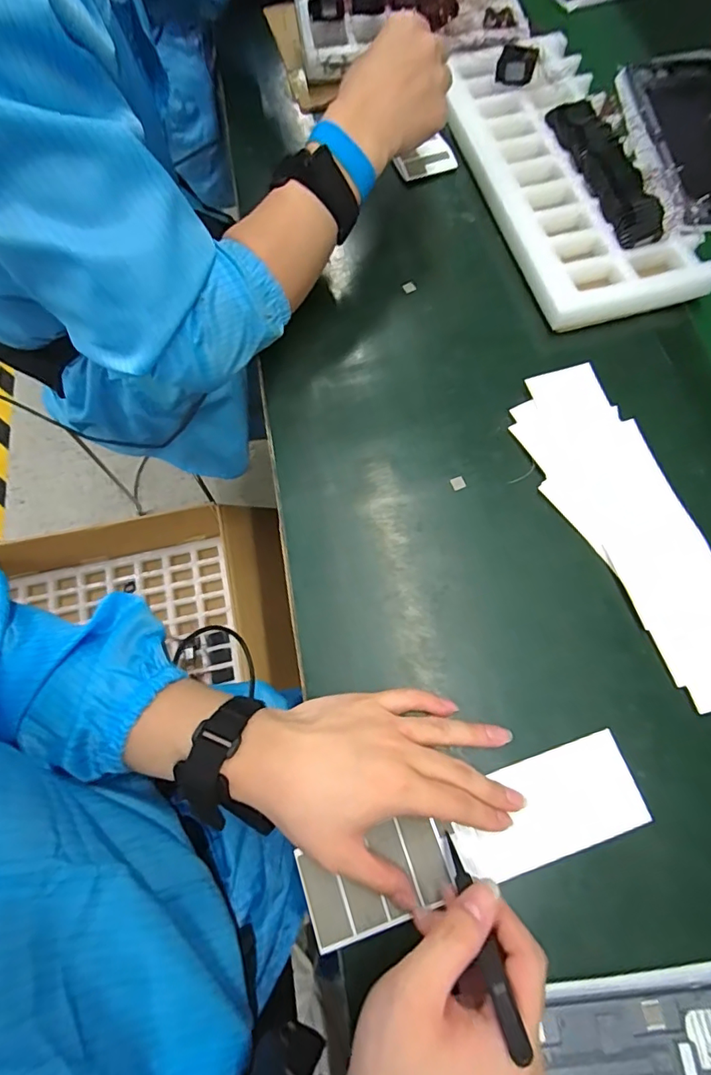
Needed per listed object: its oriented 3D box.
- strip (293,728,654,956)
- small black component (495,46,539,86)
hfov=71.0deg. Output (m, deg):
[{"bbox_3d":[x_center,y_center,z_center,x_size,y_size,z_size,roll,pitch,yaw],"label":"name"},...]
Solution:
[{"bbox_3d":[0.076,0.188,0.314,0.220,0.008,0.057,-17,70,-8],"label":"strip"},{"bbox_3d":[0.168,-0.490,0.517,0.039,0.008,0.032,6,113,1],"label":"small black component"}]

